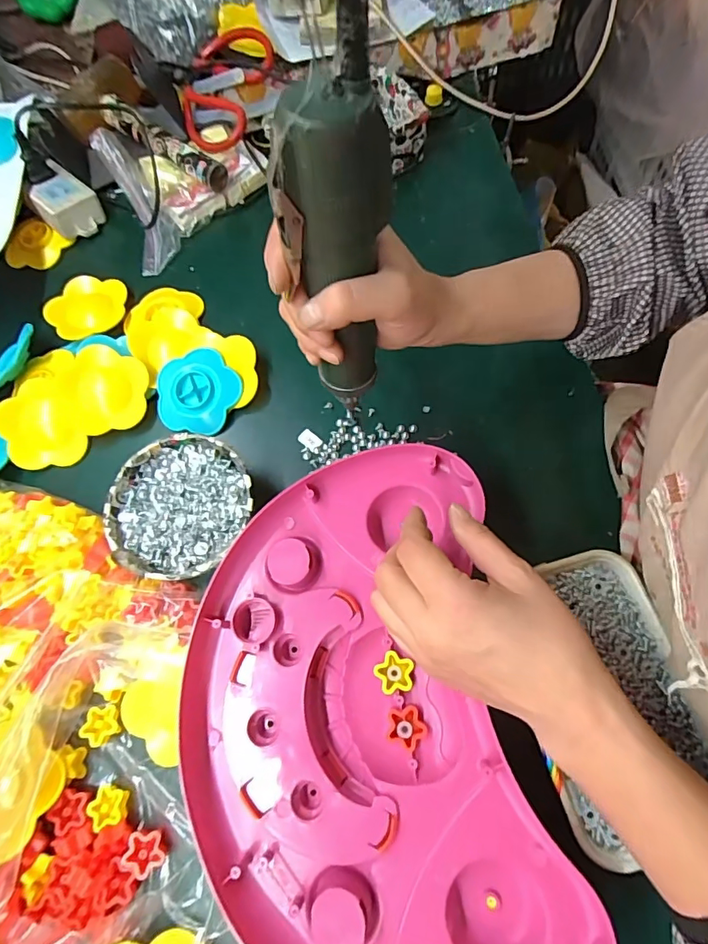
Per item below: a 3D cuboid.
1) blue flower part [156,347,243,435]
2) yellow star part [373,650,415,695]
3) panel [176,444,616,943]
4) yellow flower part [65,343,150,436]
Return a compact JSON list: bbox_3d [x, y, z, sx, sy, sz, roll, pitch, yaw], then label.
[{"bbox_3d":[-0.143,-0.072,0.435,0.075,0.015,0.075,0,83,2],"label":"blue flower part"},{"bbox_3d":[0.027,0.137,0.327,0.026,0.006,0.026,-2,70,7],"label":"yellow star part"},{"bbox_3d":[-0.002,0.154,0.315,0.224,0.046,0.329,-10,72,-3],"label":"panel"},{"bbox_3d":[-0.224,-0.078,0.437,0.068,0.021,0.076,-20,72,-6],"label":"yellow flower part"}]

